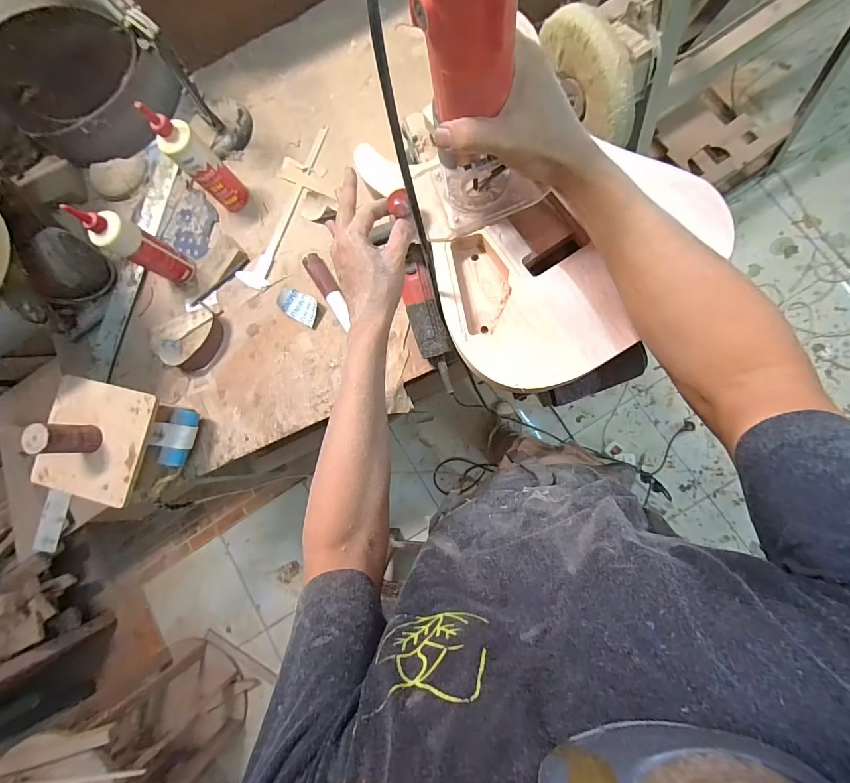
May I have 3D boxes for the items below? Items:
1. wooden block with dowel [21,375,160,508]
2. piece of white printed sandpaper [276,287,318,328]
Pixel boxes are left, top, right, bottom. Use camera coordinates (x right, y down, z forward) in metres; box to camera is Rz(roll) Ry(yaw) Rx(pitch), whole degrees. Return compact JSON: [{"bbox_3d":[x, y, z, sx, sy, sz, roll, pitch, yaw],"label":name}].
[{"bbox_3d":[-0.607,0.082,0.659,0.195,0.105,0.201,11,85,9],"label":"wooden block with dowel"},{"bbox_3d":[-0.268,-0.180,0.805,0.099,0.008,0.060,25,88,10],"label":"piece of white printed sandpaper"}]

